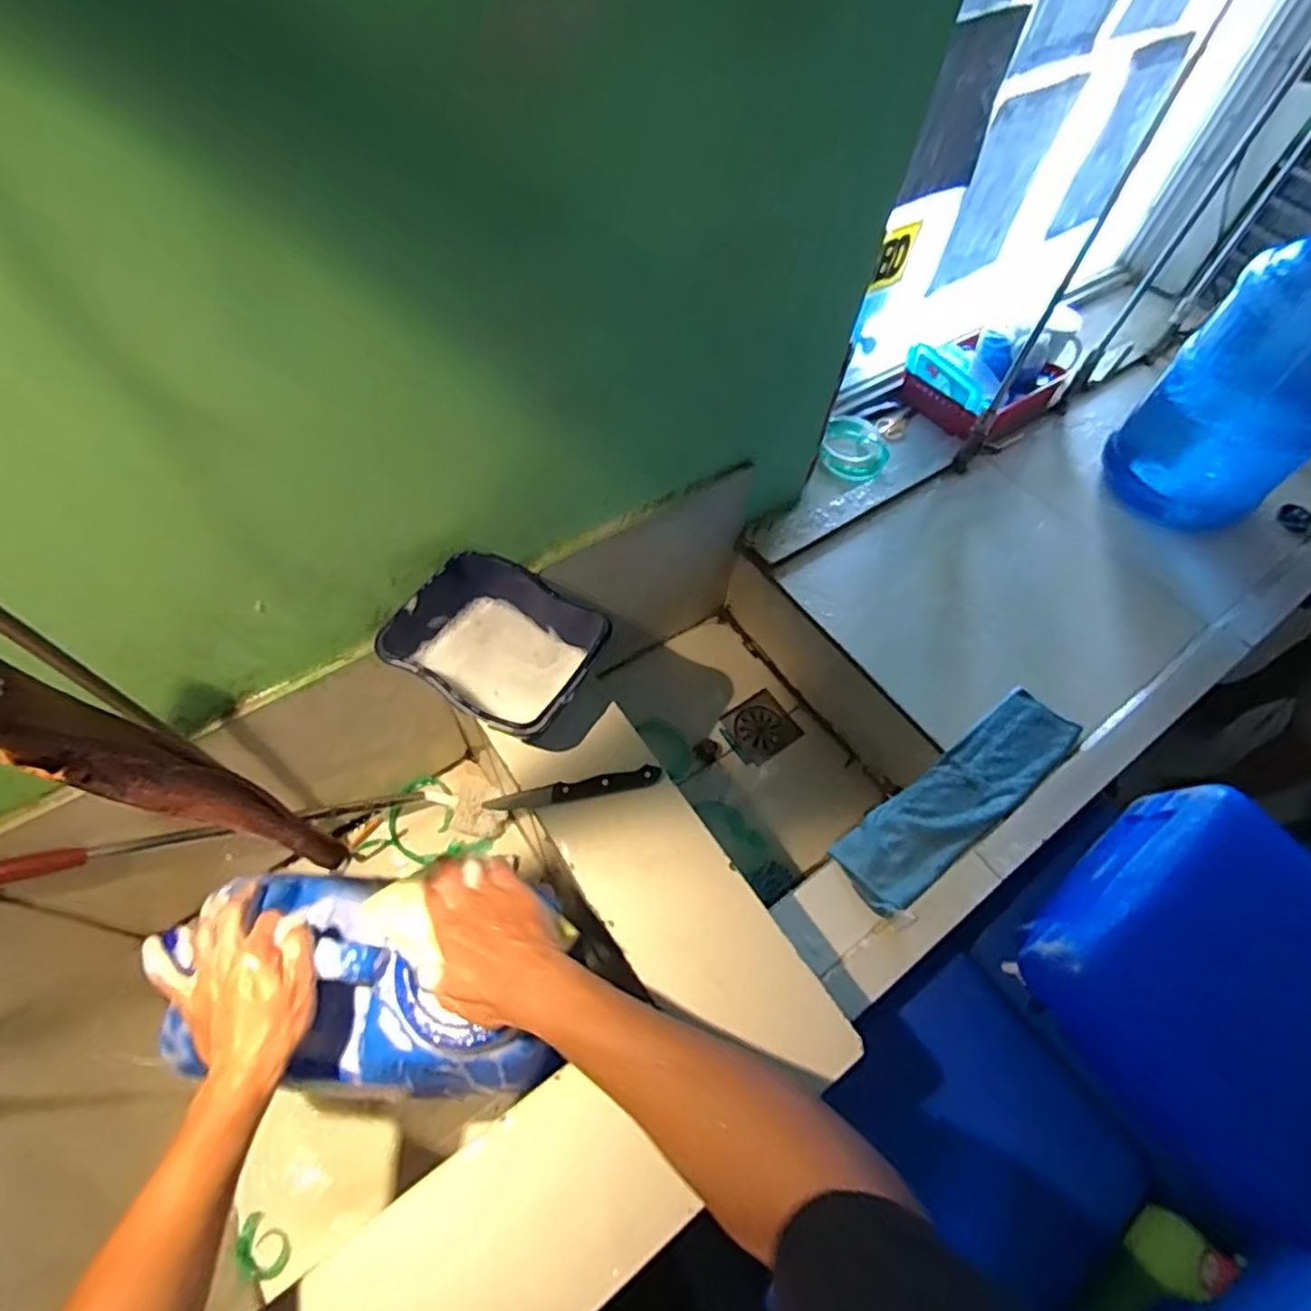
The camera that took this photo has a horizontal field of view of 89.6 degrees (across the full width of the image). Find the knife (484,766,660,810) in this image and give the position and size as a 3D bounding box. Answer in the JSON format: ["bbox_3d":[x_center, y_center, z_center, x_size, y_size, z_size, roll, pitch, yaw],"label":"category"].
[{"bbox_3d":[-0.082,0.137,0.669,0.175,0.018,0.018,-8,59,-9],"label":"knife"}]

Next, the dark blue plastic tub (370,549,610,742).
[{"bbox_3d":[-0.161,-0.003,0.695,0.195,0.082,0.161,30,61,13],"label":"dark blue plastic tub"}]

